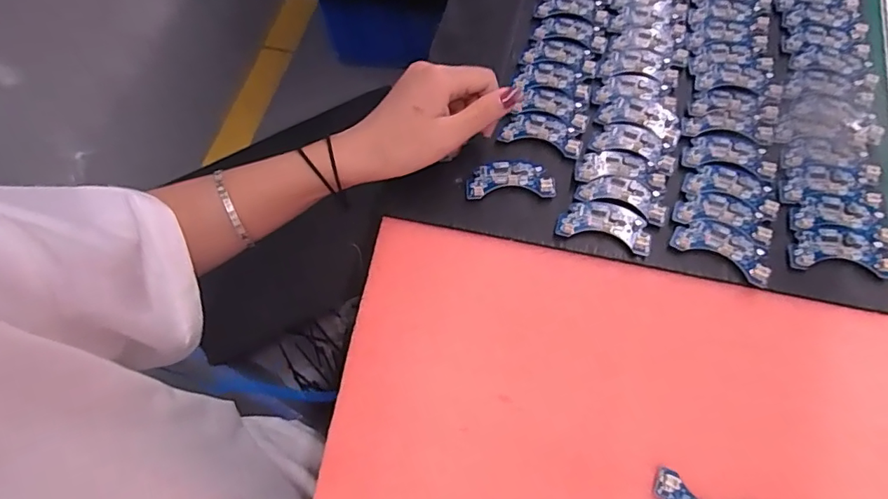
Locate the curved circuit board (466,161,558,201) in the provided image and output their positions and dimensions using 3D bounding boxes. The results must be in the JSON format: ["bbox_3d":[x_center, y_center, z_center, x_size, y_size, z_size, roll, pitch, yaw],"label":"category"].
[{"bbox_3d":[0.050,-0.054,0.398,0.066,0.007,0.032,-1,67,3],"label":"curved circuit board"}]

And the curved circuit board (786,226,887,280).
[{"bbox_3d":[0.271,-0.001,0.357,0.064,0.006,0.034,7,67,6],"label":"curved circuit board"}]

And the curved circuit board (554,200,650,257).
[{"bbox_3d":[0.116,-0.018,0.378,0.064,0.008,0.033,16,68,10],"label":"curved circuit board"}]

